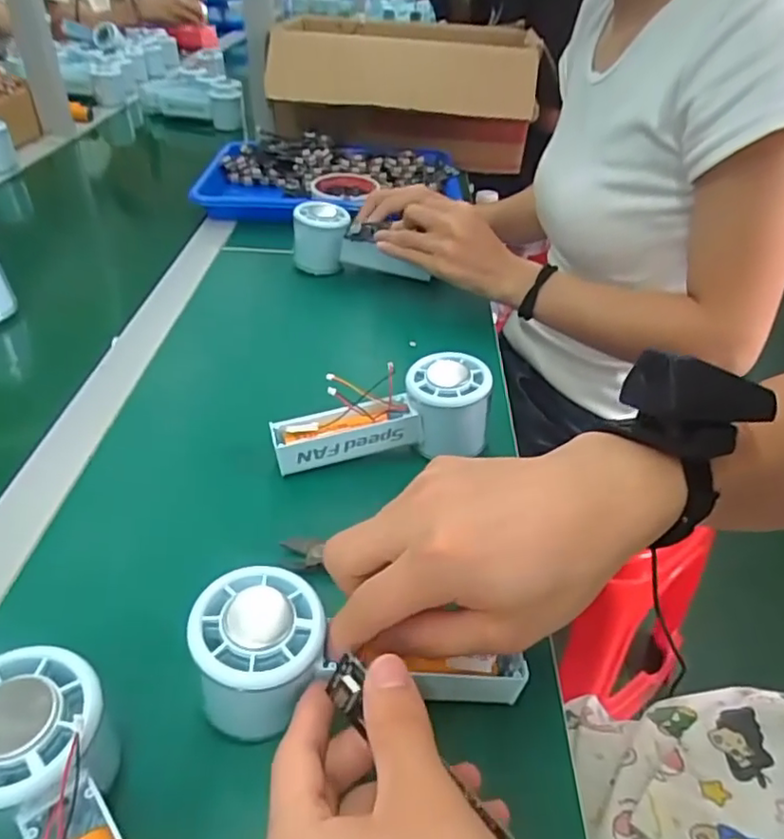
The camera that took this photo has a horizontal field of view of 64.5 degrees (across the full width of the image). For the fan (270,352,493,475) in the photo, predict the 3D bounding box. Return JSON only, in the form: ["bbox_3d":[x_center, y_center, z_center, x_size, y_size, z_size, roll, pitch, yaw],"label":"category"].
[{"bbox_3d":[-0.004,0.002,0.435,0.153,0.059,0.053,-15,40,-1],"label":"fan"}]

